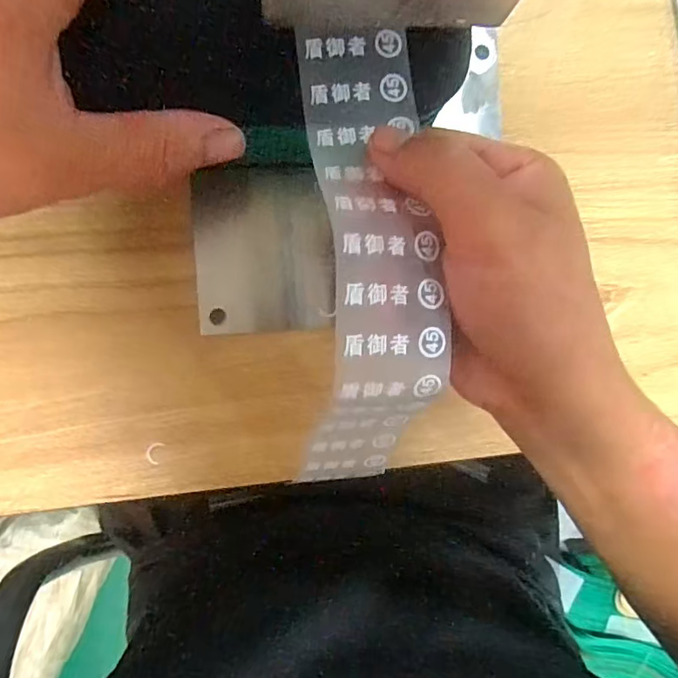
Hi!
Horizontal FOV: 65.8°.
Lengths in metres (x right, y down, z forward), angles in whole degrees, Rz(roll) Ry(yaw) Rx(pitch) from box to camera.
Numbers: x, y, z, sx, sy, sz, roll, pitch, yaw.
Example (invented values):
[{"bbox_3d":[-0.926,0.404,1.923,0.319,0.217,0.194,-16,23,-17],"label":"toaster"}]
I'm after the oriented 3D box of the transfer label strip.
[{"bbox_3d":[0.010,-0.026,0.198,0.044,0.058,0.175,-3,92,-7],"label":"transfer label strip"}]

